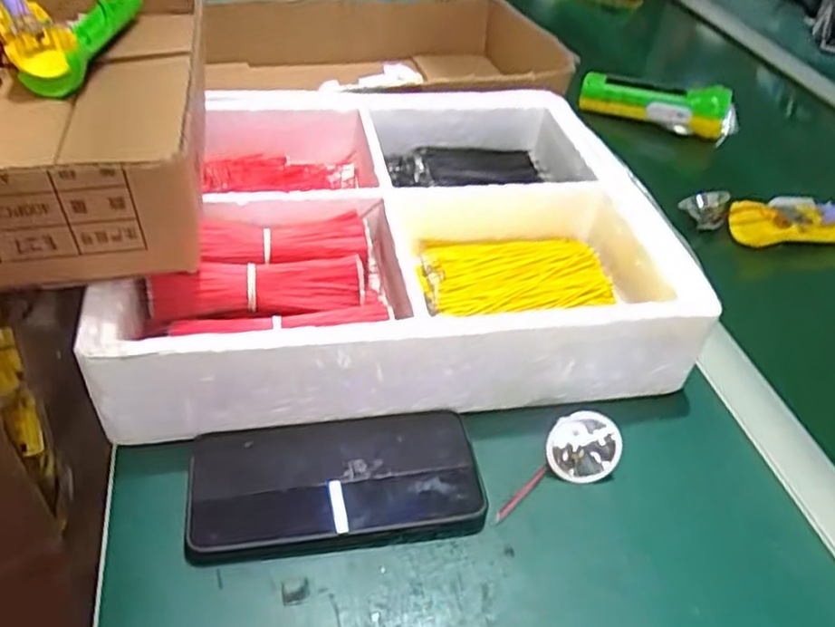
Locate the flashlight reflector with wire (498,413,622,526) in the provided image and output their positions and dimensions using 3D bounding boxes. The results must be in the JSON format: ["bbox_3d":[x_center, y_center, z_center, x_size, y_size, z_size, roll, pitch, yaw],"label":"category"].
[{"bbox_3d":[0.081,0.096,0.422,0.090,0.032,0.040,-32,52,-18],"label":"flashlight reflector with wire"}]

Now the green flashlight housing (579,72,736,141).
[{"bbox_3d":[0.285,-0.251,0.815,0.176,0.058,0.063,16,42,10],"label":"green flashlight housing"}]

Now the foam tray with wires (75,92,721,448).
[{"bbox_3d":[-0.023,-0.061,0.539,0.379,0.083,0.317,-3,42,-11],"label":"foam tray with wires"}]

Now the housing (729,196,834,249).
[{"bbox_3d":[0.374,-0.086,0.651,0.162,0.032,0.043,-2,42,-10],"label":"housing"}]

